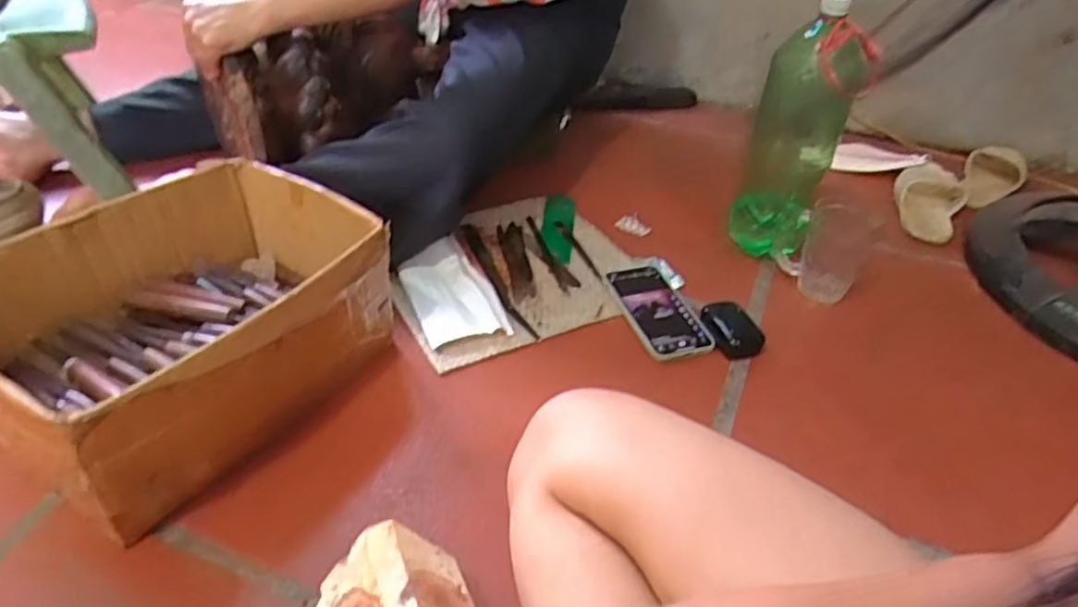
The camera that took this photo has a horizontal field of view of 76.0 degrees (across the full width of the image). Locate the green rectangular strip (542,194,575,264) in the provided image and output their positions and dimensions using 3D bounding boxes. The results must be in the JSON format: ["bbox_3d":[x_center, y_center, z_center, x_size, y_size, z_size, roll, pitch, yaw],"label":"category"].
[{"bbox_3d":[0.027,-0.111,0.975,0.044,0.005,0.176,16,34,-6],"label":"green rectangular strip"}]

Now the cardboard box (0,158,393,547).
[{"bbox_3d":[-0.336,0.011,0.666,0.267,0.146,0.326,26,42,25],"label":"cardboard box"}]

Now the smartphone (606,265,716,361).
[{"bbox_3d":[0.144,0.008,0.849,0.081,0.016,0.157,-7,39,-15],"label":"smartphone"}]

